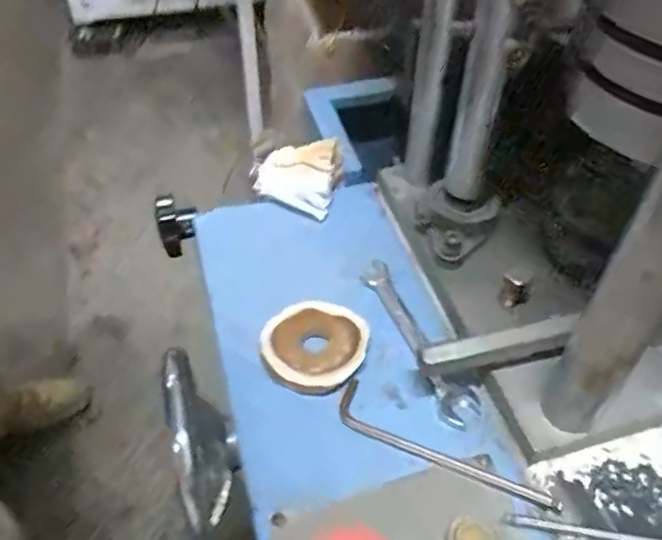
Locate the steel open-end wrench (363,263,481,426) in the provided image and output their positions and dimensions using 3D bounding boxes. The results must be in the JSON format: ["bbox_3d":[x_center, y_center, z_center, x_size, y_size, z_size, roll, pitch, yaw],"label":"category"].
[{"bbox_3d":[0.058,0.045,0.430,0.026,0.006,0.149,-18,49,-16],"label":"steel open-end wrench"}]

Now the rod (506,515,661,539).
[{"bbox_3d":[0.171,0.150,0.334,0.140,0.004,0.006,8,47,8],"label":"rod"}]

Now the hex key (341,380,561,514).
[{"bbox_3d":[0.069,0.111,0.372,0.142,0.004,0.027,22,51,20],"label":"hex key"}]

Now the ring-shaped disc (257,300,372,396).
[{"bbox_3d":[-0.011,0.051,0.420,0.071,0.016,0.074,0,47,0],"label":"ring-shaped disc"}]

